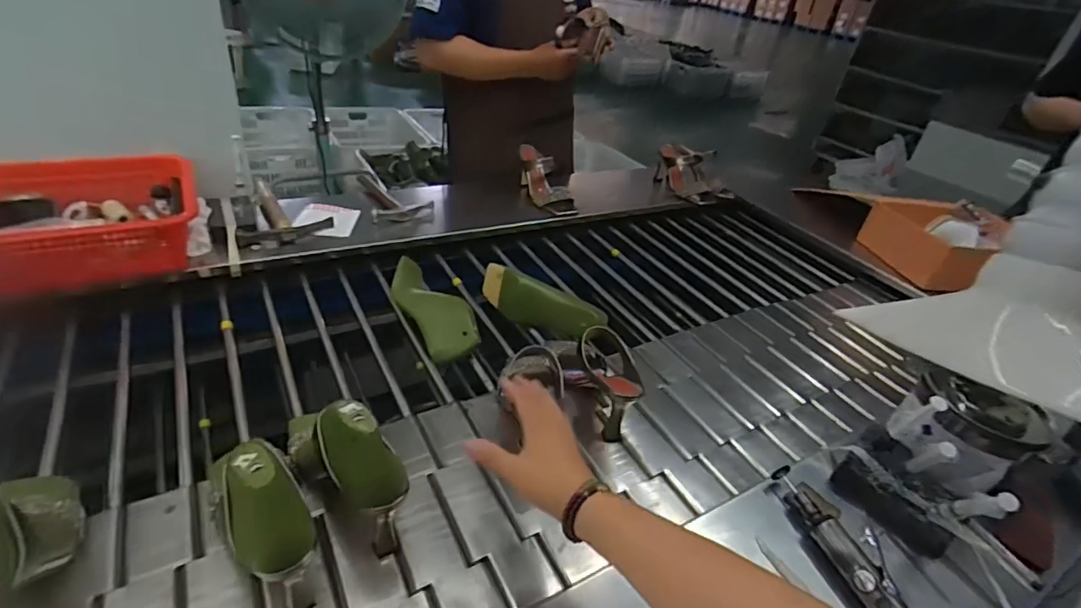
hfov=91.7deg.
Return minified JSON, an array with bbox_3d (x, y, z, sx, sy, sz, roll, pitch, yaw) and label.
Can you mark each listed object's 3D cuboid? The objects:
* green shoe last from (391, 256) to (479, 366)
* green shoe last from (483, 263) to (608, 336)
[{"bbox_3d":[-0.183,0.003,0.873,0.081,0.058,0.219,-17,44,-34],"label":"green shoe last"},{"bbox_3d":[0.000,-0.001,0.911,0.241,0.079,0.071,18,36,14],"label":"green shoe last"}]

